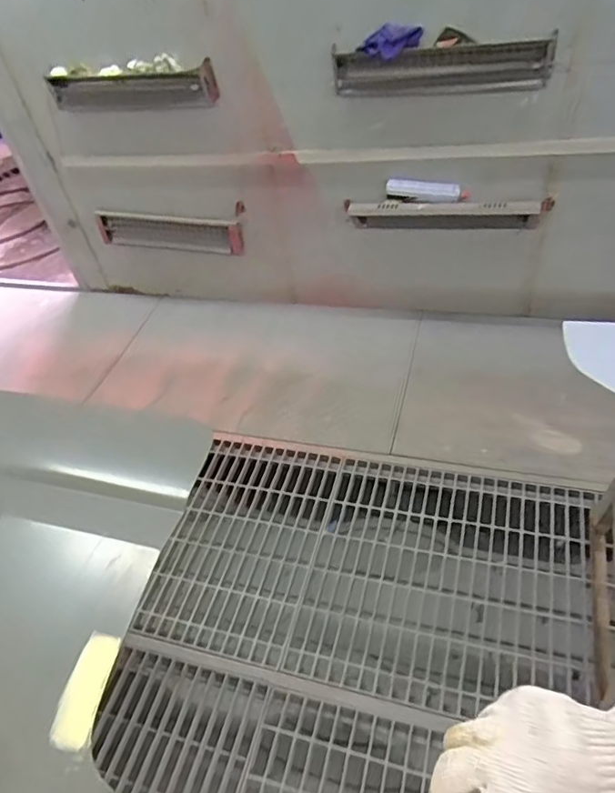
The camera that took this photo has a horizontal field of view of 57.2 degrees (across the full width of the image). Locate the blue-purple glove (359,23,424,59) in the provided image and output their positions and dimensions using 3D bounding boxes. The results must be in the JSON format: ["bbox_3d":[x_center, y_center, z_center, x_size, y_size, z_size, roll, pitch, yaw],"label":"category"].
[{"bbox_3d":[0.248,-1.048,1.661,0.175,0.090,0.059,-4,46,24],"label":"blue-purple glove"}]

